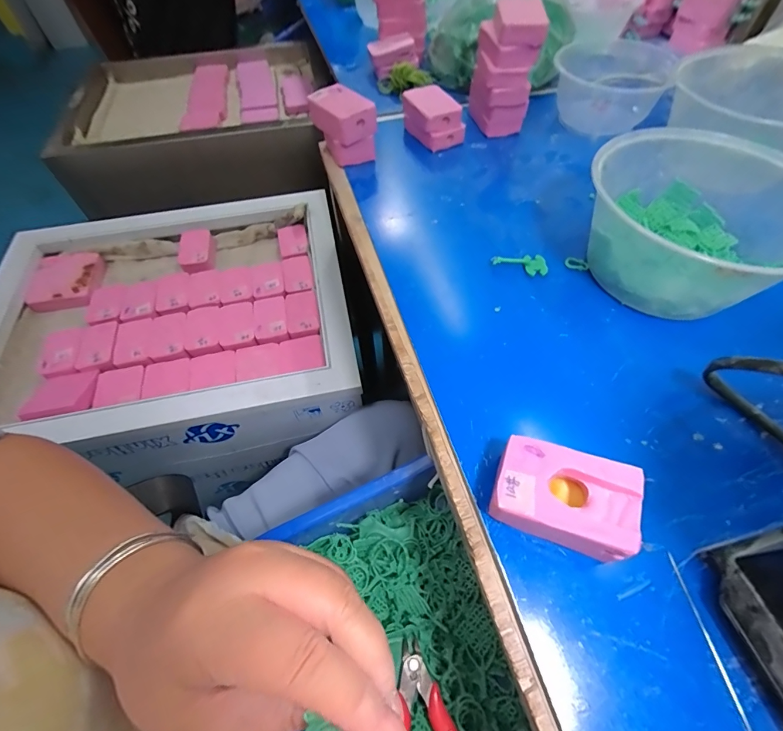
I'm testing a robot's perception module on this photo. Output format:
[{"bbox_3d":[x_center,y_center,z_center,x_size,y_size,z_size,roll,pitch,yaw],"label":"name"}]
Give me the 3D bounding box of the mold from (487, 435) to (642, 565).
[{"bbox_3d":[0.094,0.074,0.216,0.070,0.037,0.049,16,59,13],"label":"mold"}]

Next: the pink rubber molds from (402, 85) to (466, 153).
[{"bbox_3d":[0.047,-0.292,0.454,0.052,0.045,0.073,-25,60,-13],"label":"pink rubber molds"}]

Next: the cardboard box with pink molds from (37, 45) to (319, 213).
[{"bbox_3d":[-0.397,-0.516,0.833,0.492,0.147,0.416,-9,57,-3],"label":"cardboard box with pink molds"}]

